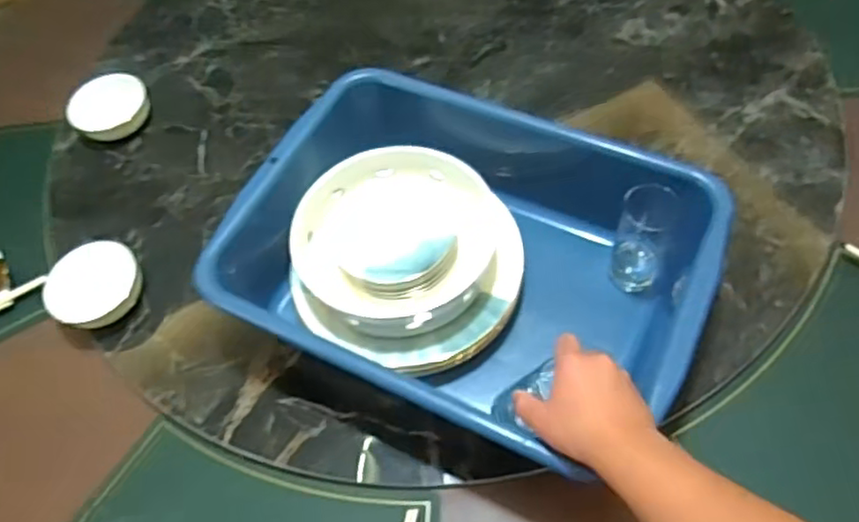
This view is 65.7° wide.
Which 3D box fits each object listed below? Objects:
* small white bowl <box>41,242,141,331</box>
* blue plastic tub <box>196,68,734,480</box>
[{"bbox_3d":[-0.440,0.031,0.877,0.119,0.059,0.116,-3,59,4],"label":"small white bowl"},{"bbox_3d":[0.036,0.002,0.775,0.521,0.174,0.373,22,61,16],"label":"blue plastic tub"}]

